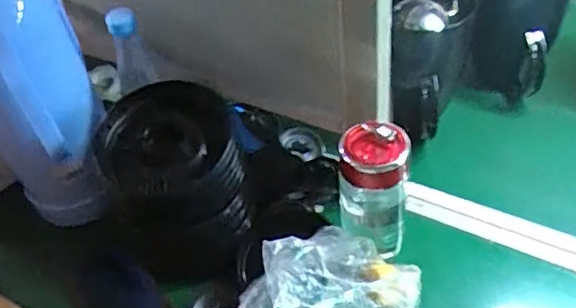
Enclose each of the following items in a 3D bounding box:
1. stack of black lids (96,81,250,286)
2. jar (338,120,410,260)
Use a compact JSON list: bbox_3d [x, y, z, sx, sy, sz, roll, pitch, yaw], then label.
[{"bbox_3d":[-0.116,0.037,0.638,0.141,0.183,0.129,-21,46,-13],"label":"stack of black lids"},{"bbox_3d":[0.090,0.040,0.618,0.069,0.165,0.072,-5,45,3],"label":"jar"}]

